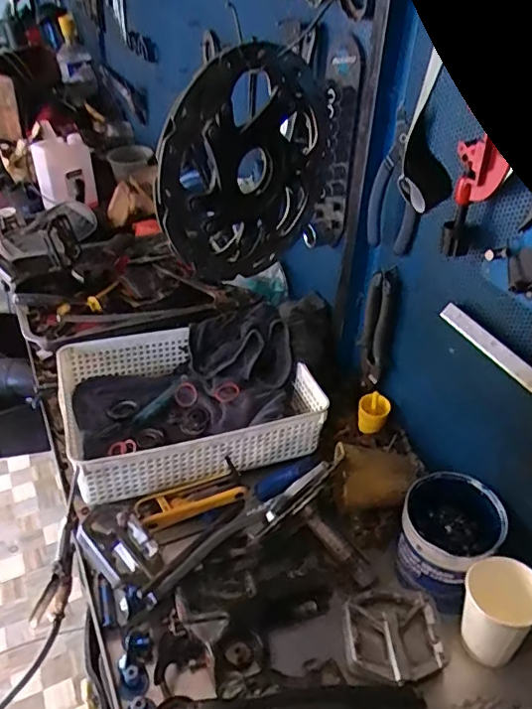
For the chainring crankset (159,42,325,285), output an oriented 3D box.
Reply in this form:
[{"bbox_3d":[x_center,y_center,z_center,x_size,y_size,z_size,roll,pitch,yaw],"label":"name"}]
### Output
[{"bbox_3d":[-0.013,-0.126,0.394,0.149,0.155,0.016,-27,46,-33],"label":"chainring crankset"}]

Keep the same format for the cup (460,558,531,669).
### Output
[{"bbox_3d":[0.219,0.254,0.540,0.064,0.106,0.059,1,37,-1],"label":"cup"}]

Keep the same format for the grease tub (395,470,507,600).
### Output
[{"bbox_3d":[0.196,0.200,0.609,0.102,0.098,0.098,11,38,11],"label":"grease tub"}]

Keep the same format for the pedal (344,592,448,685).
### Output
[{"bbox_3d":[0.128,0.288,0.568,0.095,0.023,0.093,4,37,2],"label":"pedal"}]

